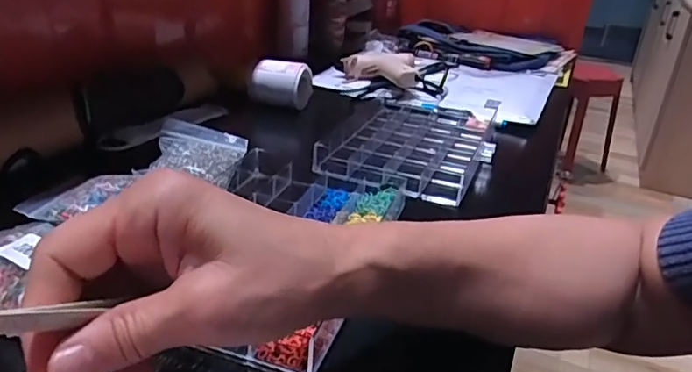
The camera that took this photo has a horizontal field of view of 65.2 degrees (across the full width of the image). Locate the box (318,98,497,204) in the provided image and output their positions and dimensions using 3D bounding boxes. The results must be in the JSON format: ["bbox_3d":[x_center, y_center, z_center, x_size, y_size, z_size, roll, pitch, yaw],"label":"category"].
[{"bbox_3d":[0.073,-0.047,0.569,0.147,0.029,0.216,15,28,19],"label":"box"}]

